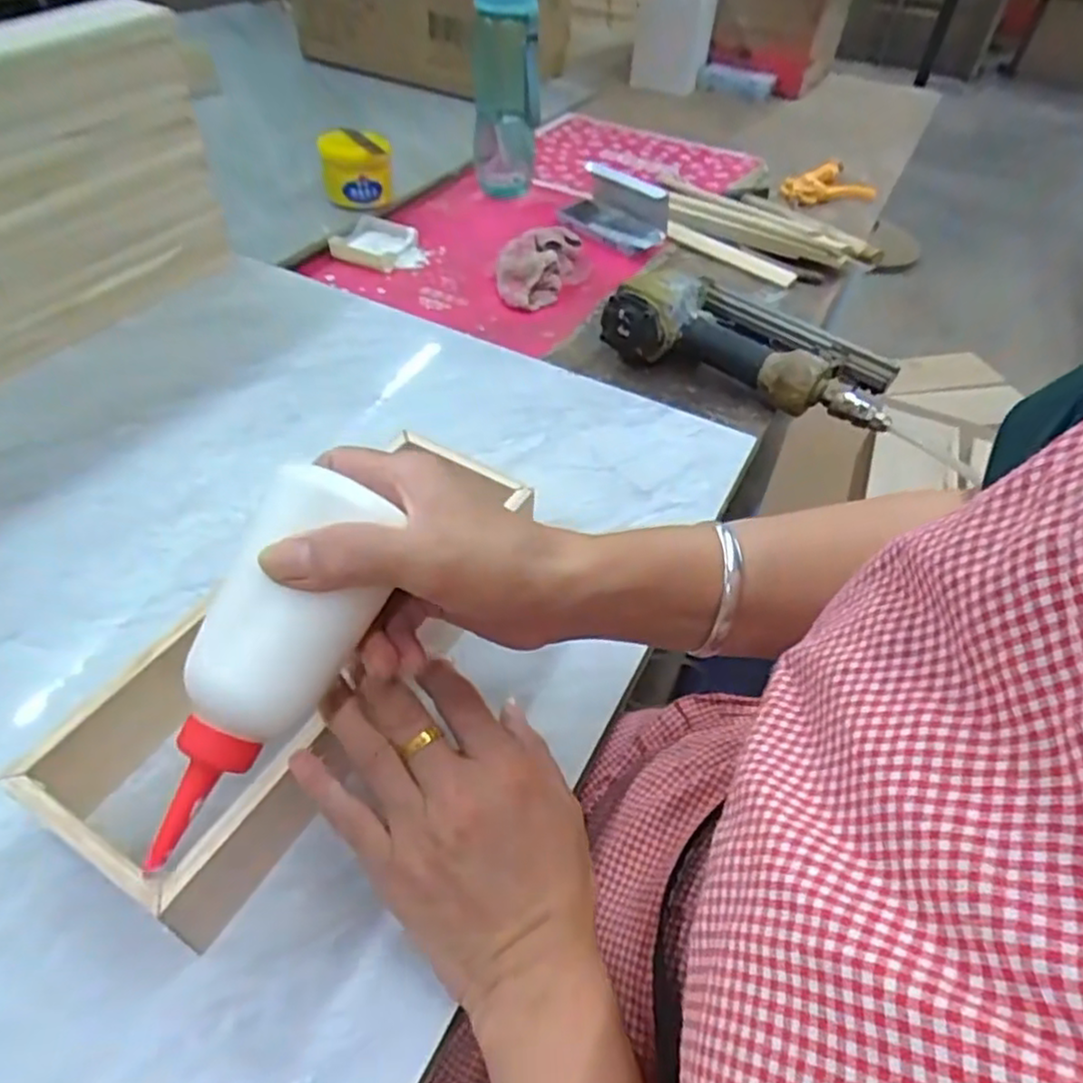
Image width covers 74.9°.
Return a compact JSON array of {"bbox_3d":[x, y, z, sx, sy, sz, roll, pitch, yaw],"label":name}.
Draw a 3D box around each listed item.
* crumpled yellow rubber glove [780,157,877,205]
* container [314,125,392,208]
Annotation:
[{"bbox_3d":[0.399,-0.483,0.960,0.148,0.019,0.094,-32,58,-31],"label":"crumpled yellow rubber glove"},{"bbox_3d":[-0.212,-0.422,0.815,0.077,0.075,0.061,-11,49,-16],"label":"container"}]

